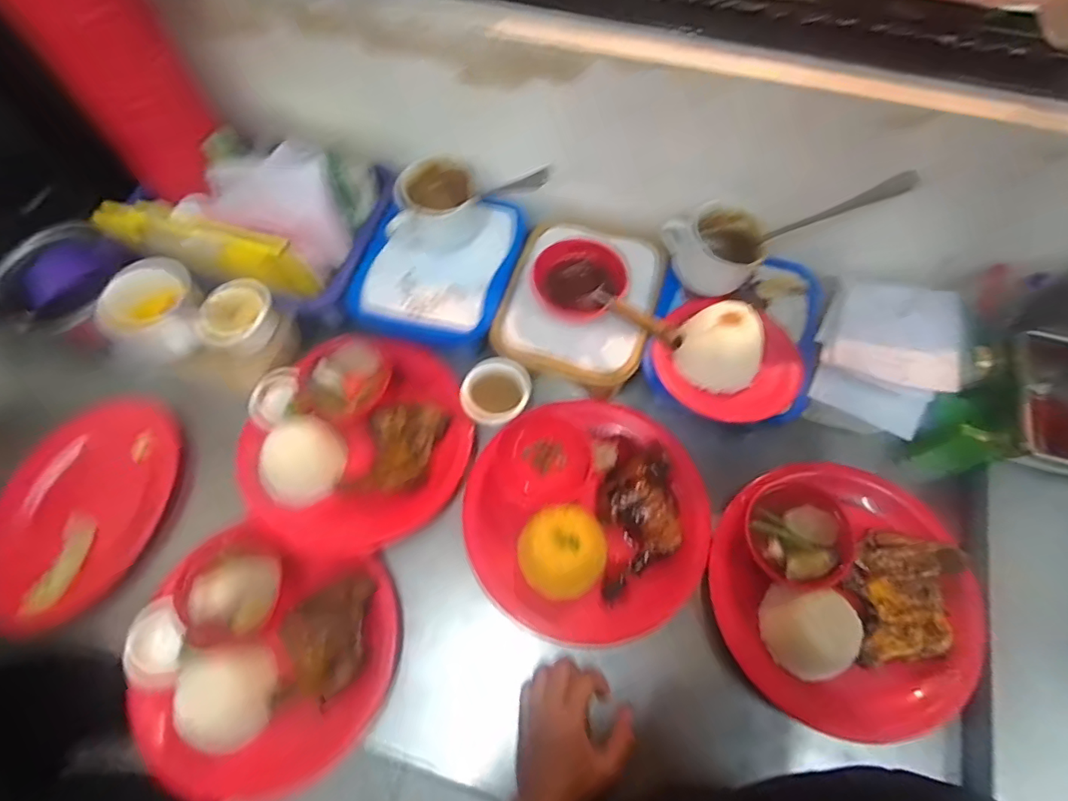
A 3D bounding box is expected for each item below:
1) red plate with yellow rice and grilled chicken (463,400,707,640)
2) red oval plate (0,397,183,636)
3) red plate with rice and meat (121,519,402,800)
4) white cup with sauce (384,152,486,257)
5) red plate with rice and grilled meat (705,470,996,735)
[{"bbox_3d":[0.058,0.116,0.543,0.238,0.062,0.228,-1,67,2],"label":"red plate with yellow rice and grilled chicken"},{"bbox_3d":[-0.480,0.113,0.575,0.147,0.039,0.246,7,67,5],"label":"red oval plate"},{"bbox_3d":[-0.260,0.243,0.505,0.237,0.062,0.217,-1,67,2],"label":"red plate with rice and meat"},{"bbox_3d":[-0.106,-0.221,0.607,0.087,0.064,0.087,-1,67,2],"label":"white cup with sauce"},{"bbox_3d":[0.296,0.179,0.515,0.236,0.040,0.240,-1,67,2],"label":"red plate with rice and grilled meat"}]

